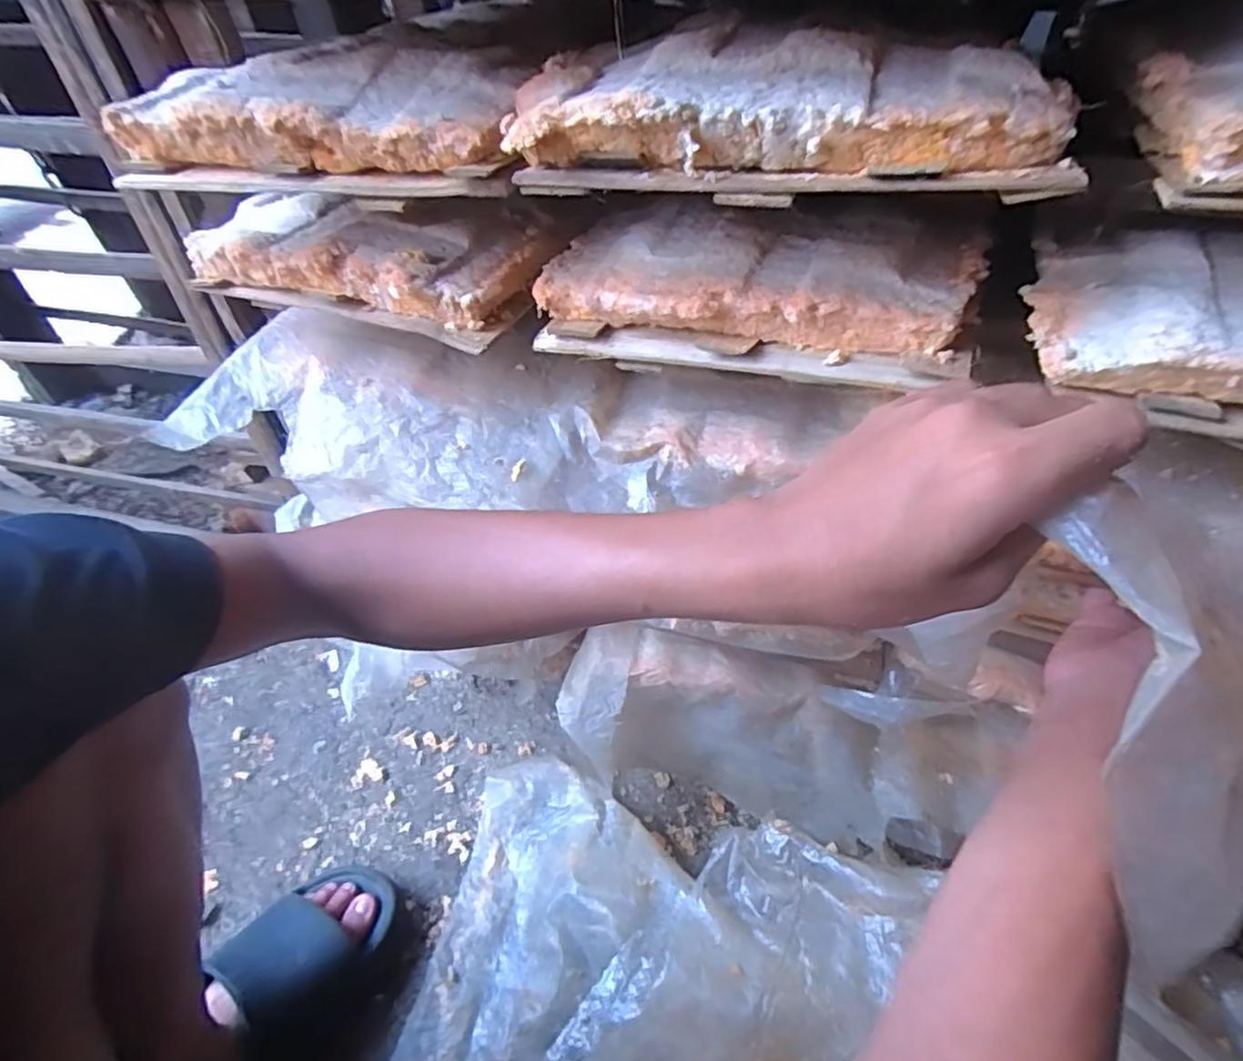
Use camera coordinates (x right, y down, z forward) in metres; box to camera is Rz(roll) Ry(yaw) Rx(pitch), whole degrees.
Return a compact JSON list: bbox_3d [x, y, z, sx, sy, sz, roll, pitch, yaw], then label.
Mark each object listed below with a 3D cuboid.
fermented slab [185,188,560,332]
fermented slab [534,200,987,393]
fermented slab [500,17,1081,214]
[{"bbox_3d":[-0.167,-0.174,0.413,0.237,0.040,0.095,9,47,15],"label":"fermented slab"},{"bbox_3d":[0.067,-0.136,0.357,0.226,0.044,0.108,14,48,18],"label":"fermented slab"},{"bbox_3d":[0.066,-0.193,0.290,0.230,0.040,0.125,8,47,13],"label":"fermented slab"}]

